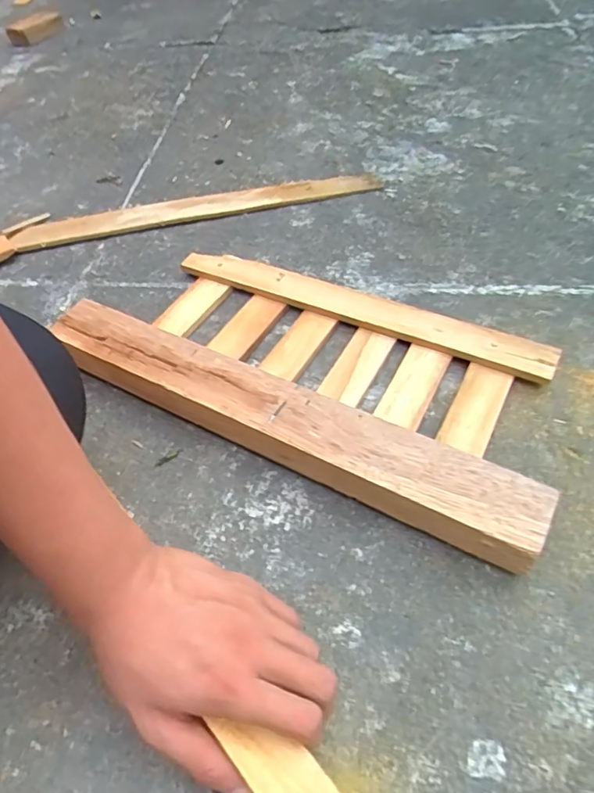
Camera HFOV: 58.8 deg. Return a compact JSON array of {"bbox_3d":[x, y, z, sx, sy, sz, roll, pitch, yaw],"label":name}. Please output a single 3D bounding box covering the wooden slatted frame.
[{"bbox_3d":[0.014,-0.033,0.479,0.428,0.057,0.224,20,54,19],"label":"wooden slatted frame"}]

